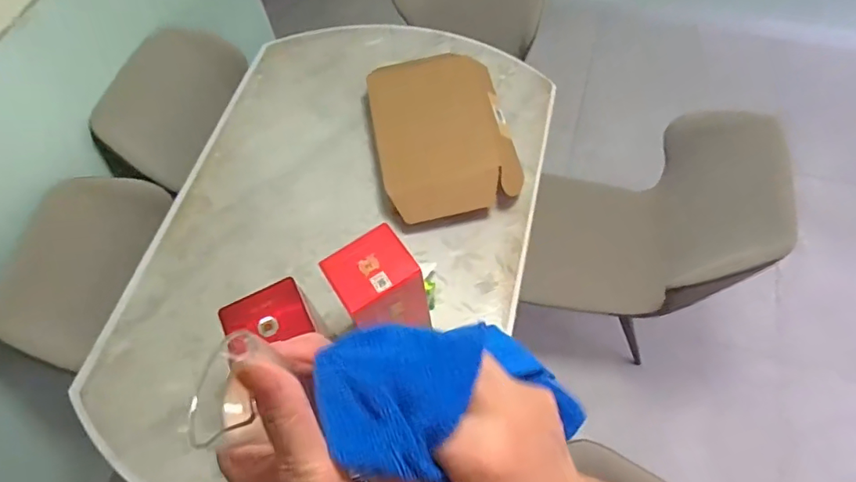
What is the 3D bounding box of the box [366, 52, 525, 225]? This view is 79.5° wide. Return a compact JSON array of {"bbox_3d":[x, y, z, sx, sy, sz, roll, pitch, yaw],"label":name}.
[{"bbox_3d":[0.031,-0.227,1.144,0.290,0.107,0.342,-14,62,-3],"label":"box"}]

